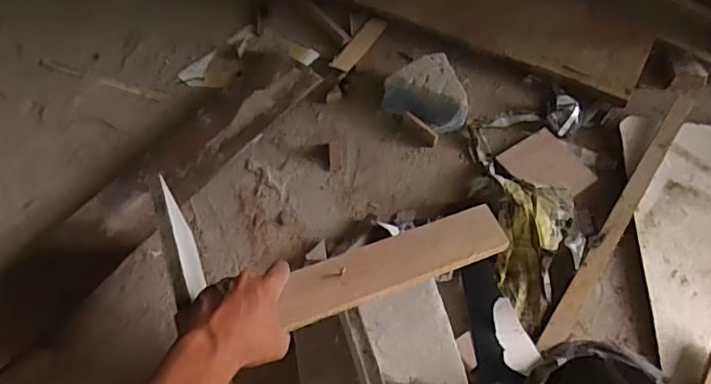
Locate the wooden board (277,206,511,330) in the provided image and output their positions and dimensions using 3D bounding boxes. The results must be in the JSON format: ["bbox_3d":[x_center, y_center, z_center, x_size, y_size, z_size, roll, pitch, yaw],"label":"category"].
[{"bbox_3d":[0.041,0.073,0.546,0.235,0.015,0.055,-19,60,-11],"label":"wooden board"}]

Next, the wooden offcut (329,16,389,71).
[{"bbox_3d":[0.010,-0.291,1.036,0.041,0.004,0.162,26,61,16],"label":"wooden offcut"}]

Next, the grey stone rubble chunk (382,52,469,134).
[{"bbox_3d":[0.137,-0.176,0.931,0.144,0.063,0.112,31,63,18],"label":"grey stone rubble chunk"}]

